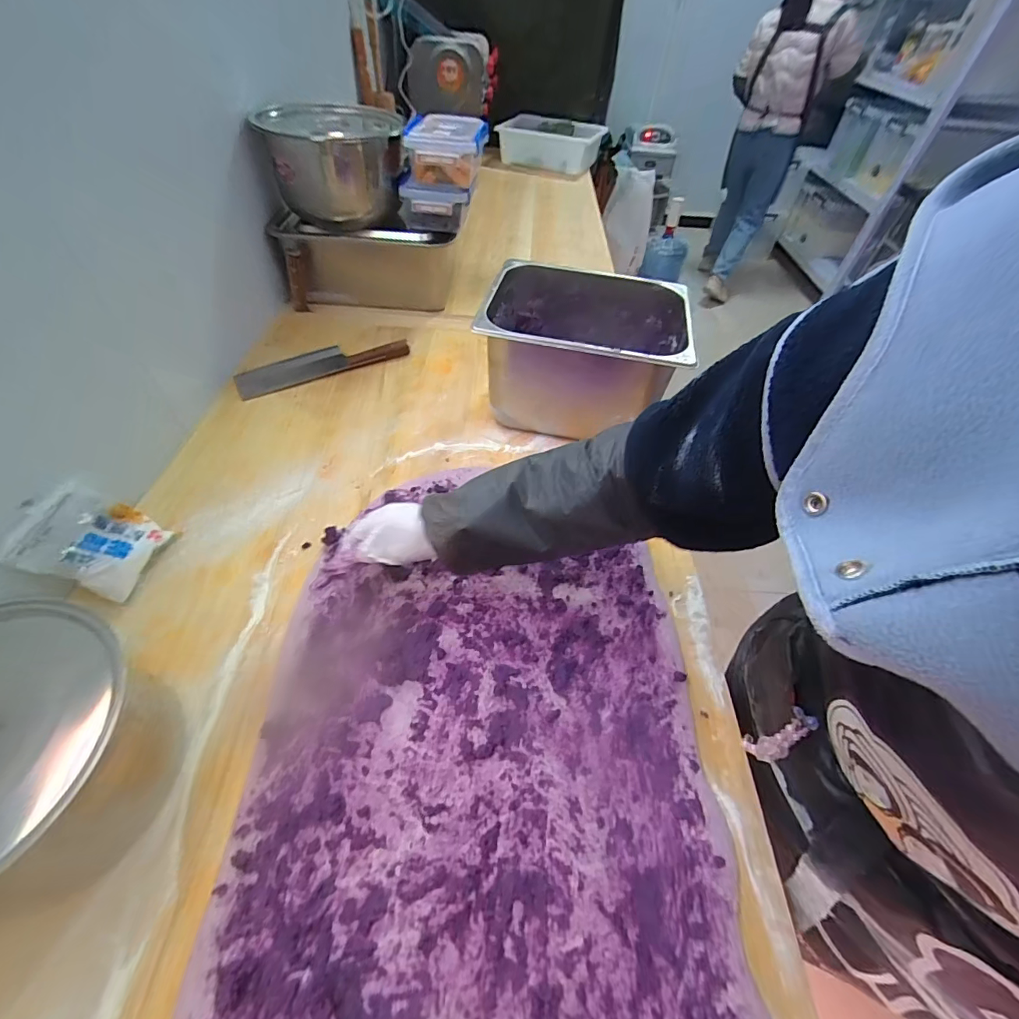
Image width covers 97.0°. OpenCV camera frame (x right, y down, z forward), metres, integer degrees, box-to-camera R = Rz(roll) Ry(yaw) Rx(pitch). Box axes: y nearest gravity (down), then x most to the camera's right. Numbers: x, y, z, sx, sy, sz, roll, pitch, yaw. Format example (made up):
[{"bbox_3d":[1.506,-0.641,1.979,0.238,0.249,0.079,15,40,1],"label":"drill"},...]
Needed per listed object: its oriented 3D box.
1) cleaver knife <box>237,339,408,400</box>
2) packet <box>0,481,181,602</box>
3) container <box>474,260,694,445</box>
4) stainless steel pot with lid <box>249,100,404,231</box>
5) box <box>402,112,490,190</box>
[{"bbox_3d":[-0.366,-0.294,0.887,0.320,0.027,0.093,-21,53,-20],"label":"cleaver knife"},{"bbox_3d":[-0.498,0.039,0.542,0.122,0.023,0.112,37,46,-26],"label":"packet"},{"bbox_3d":[0.115,-0.251,0.756,0.304,0.195,0.262,10,49,5],"label":"container"},{"bbox_3d":[-0.381,-0.768,1.010,0.280,0.171,0.257,-8,52,-10],"label":"stainless steel pot with lid"},{"bbox_3d":[-0.119,-0.727,0.915,0.173,0.080,0.182,-1,51,-5],"label":"box"}]

